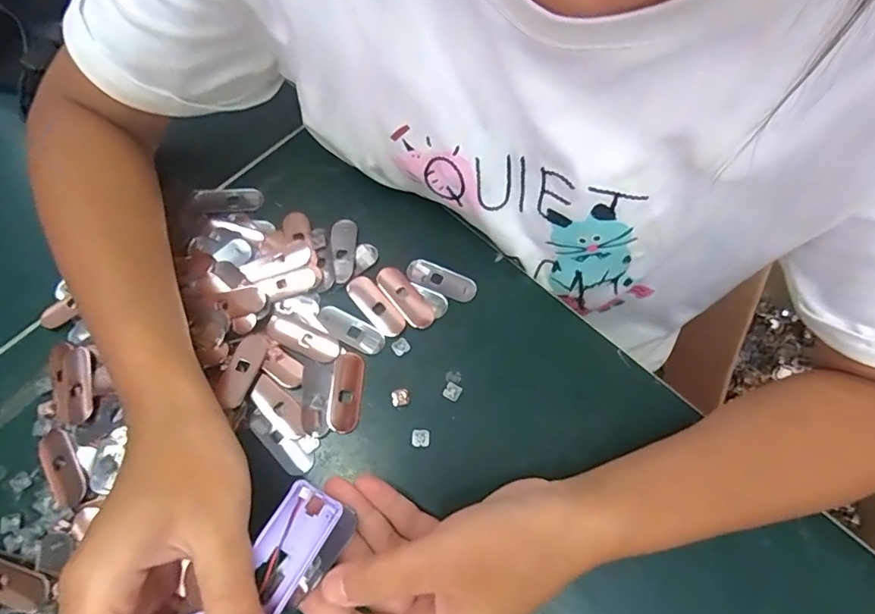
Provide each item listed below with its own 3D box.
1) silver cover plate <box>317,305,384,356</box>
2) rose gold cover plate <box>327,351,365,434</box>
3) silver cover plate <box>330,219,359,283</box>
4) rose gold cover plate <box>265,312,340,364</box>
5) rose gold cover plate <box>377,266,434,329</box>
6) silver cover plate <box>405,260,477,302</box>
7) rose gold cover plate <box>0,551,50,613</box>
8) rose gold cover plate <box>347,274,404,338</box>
[{"bbox_3d":[-0.058,0.015,0.340,0.048,0.005,0.020,27,70,9],"label":"silver cover plate"},{"bbox_3d":[-0.058,0.053,0.323,0.019,0.004,0.050,4,68,1],"label":"rose gold cover plate"},{"bbox_3d":[-0.067,-0.040,0.360,0.019,0.004,0.049,1,68,0],"label":"silver cover plate"},{"bbox_3d":[-0.088,0.020,0.333,0.050,0.004,0.019,27,70,9],"label":"rose gold cover plate"},{"bbox_3d":[-0.022,-0.007,0.348,0.019,0.004,0.049,-36,73,-14],"label":"rose gold cover plate"},{"bbox_3d":[0.003,-0.019,0.354,0.049,0.004,0.019,21,70,7],"label":"silver cover plate"},{"bbox_3d":[-0.232,0.148,0.275,0.046,0.012,0.019,20,69,7],"label":"rose gold cover plate"},{"bbox_3d":[-0.042,-0.002,0.346,0.017,0.004,0.050,-38,74,-14],"label":"rose gold cover plate"}]

